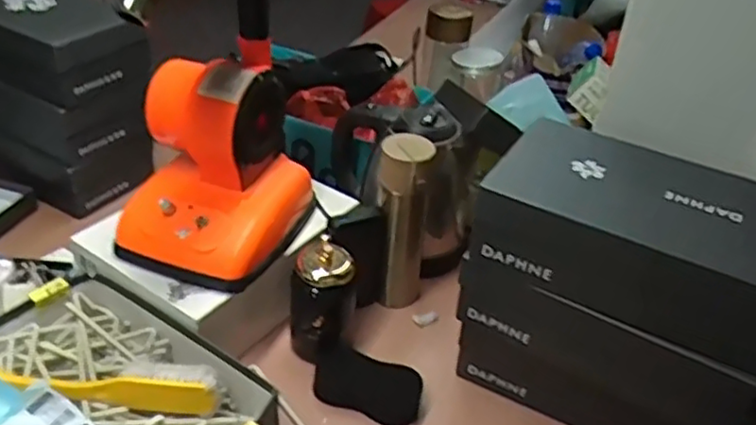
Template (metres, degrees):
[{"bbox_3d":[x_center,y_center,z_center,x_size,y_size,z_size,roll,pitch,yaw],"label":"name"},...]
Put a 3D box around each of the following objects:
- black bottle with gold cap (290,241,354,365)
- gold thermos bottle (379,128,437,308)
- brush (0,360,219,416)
[{"bbox_3d":[-0.066,0.108,0.807,0.075,0.143,0.064,1,37,-5],"label":"black bottle with gold cap"},{"bbox_3d":[0.031,0.014,0.882,0.067,0.240,0.064,7,36,3],"label":"gold thermos bottle"},{"bbox_3d":[-0.271,0.174,0.699,0.213,0.040,0.046,3,36,-3],"label":"brush"}]

